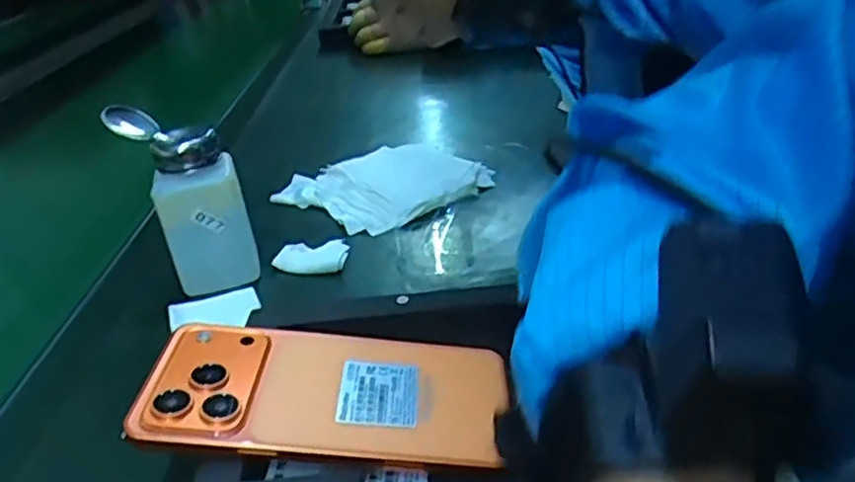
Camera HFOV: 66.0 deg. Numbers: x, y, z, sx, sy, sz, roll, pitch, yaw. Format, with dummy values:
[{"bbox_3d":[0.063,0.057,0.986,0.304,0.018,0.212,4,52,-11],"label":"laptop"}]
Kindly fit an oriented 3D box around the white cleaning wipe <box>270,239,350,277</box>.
[{"bbox_3d":[-0.080,0.011,0.460,0.054,0.016,0.025,7,33,24],"label":"white cleaning wipe"}]

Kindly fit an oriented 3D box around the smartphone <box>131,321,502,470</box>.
[{"bbox_3d":[-0.043,0.067,0.301,0.158,0.006,0.078,6,30,-3],"label":"smartphone"}]

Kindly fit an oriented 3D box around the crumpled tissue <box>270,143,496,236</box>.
[{"bbox_3d":[-0.040,-0.052,0.554,0.125,0.021,0.151,-31,37,-35],"label":"crumpled tissue"}]

